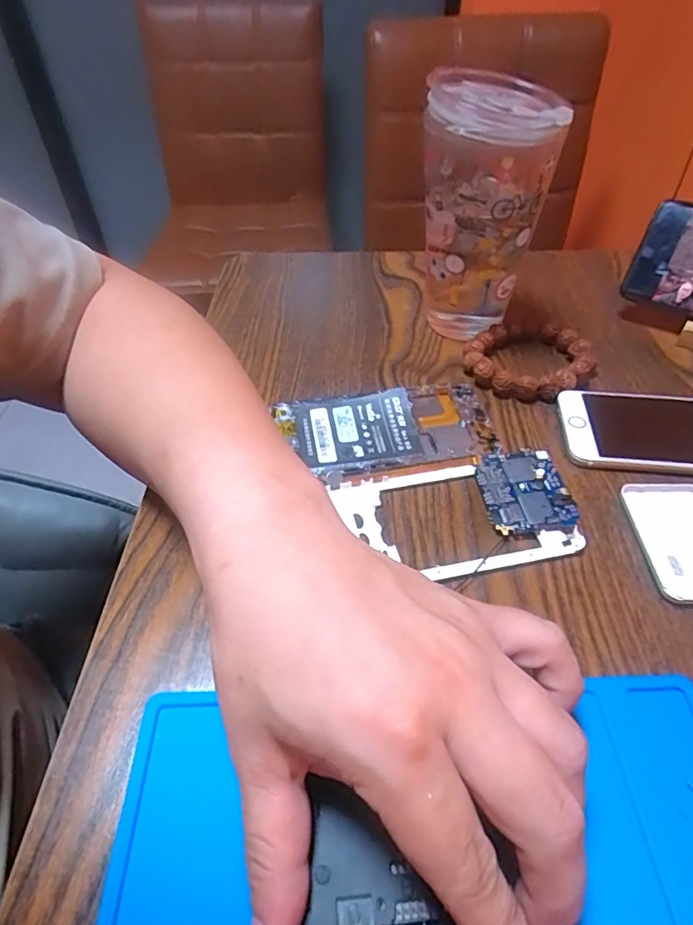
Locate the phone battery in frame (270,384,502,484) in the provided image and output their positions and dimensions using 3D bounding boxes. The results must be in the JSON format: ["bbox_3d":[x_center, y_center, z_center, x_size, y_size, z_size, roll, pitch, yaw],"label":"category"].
[{"bbox_3d":[0.025,-0.019,0.333,0.127,0.010,0.069,-8,46,-5],"label":"phone battery in frame"}]

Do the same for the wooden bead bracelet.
[{"bbox_3d":[0.128,-0.072,0.375,0.081,0.016,0.073,-32,53,-25],"label":"wooden bead bracelet"}]

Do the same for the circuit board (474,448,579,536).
[{"bbox_3d":[0.097,0.016,0.299,0.045,0.008,0.054,-4,46,-2],"label":"circuit board"}]

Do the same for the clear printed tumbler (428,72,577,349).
[{"bbox_3d":[0.091,-0.165,0.372,0.081,0.155,0.084,6,47,8],"label":"clear printed tumbler"}]

